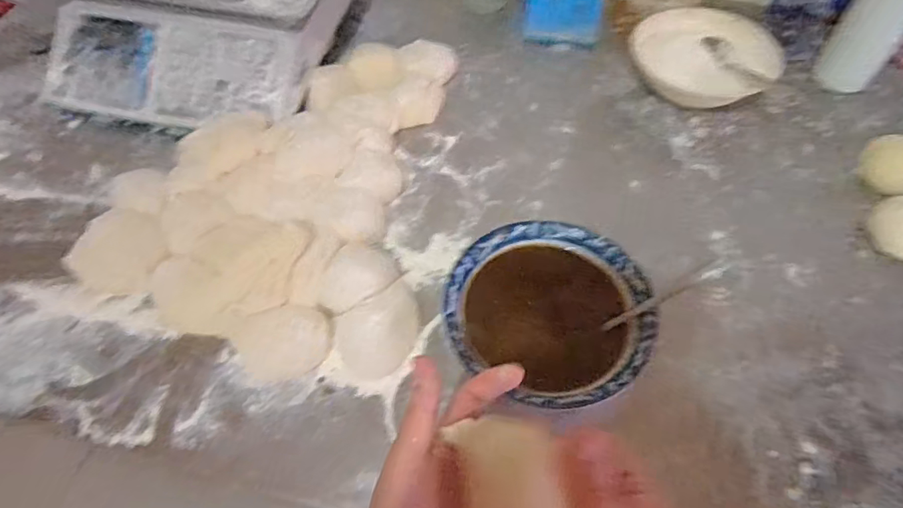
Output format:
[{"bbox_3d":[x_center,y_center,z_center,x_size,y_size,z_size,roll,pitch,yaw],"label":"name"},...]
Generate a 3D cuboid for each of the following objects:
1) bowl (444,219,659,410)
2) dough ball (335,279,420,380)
[{"bbox_3d":[0.083,0.057,0.470,0.168,0.056,0.168,-1,57,1],"label":"bowl"},{"bbox_3d":[-0.062,0.072,0.478,0.081,0.033,0.062,-25,60,-14],"label":"dough ball"}]

